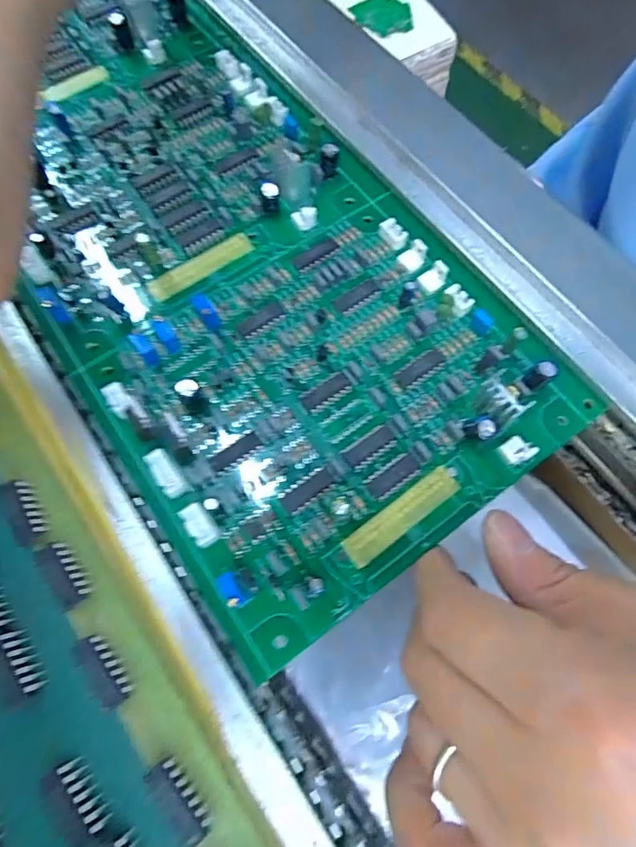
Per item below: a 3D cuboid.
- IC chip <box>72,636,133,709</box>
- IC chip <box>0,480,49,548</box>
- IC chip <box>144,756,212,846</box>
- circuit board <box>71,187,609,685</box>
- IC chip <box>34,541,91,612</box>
[{"bbox_3d":[-0.055,0.063,0.119,0.007,0.004,0.019,-40,76,-11],"label":"IC chip"},{"bbox_3d":[-0.084,0.025,0.134,0.008,0.004,0.019,-32,74,-9],"label":"IC chip"},{"bbox_3d":[-0.033,0.088,0.110,0.007,0.004,0.018,-39,75,-11],"label":"IC chip"},{"bbox_3d":[0.007,-0.014,0.166,0.146,0.012,0.122,-35,74,-11],"label":"circuit board"},{"bbox_3d":[-0.069,0.040,0.127,0.007,0.004,0.019,-35,75,-10],"label":"IC chip"}]

